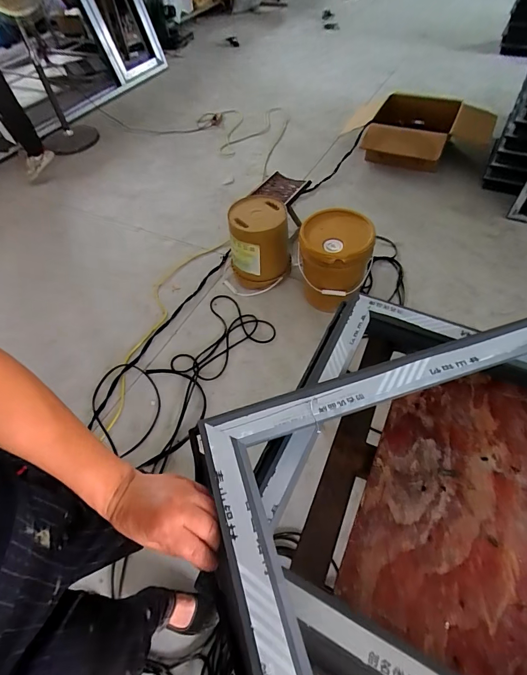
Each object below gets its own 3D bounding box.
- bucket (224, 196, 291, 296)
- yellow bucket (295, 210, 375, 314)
[{"bbox_3d":[-0.017,-0.430,1.691,0.258,0.341,0.319,23,58,21],"label":"bucket"},{"bbox_3d":[0.306,-0.334,1.559,0.297,0.336,0.272,6,54,9],"label":"yellow bucket"}]

